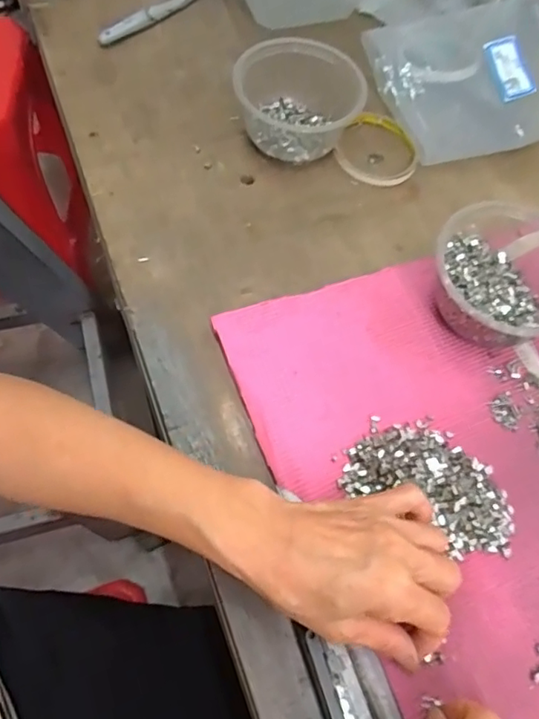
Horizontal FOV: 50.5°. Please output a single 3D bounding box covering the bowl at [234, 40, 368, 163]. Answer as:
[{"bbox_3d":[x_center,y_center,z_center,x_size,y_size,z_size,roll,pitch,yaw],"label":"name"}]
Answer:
[{"bbox_3d":[0.026,-0.235,0.522,0.115,0.062,0.091,10,64,1],"label":"bowl"}]

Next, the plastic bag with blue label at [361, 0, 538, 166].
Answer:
[{"bbox_3d":[0.220,-0.288,0.583,0.212,0.025,0.164,-23,80,-12],"label":"plastic bag with blue label"}]

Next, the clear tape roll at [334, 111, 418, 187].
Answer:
[{"bbox_3d":[0.107,-0.206,0.550,0.076,0.014,0.093,19,65,6],"label":"clear tape roll"}]

